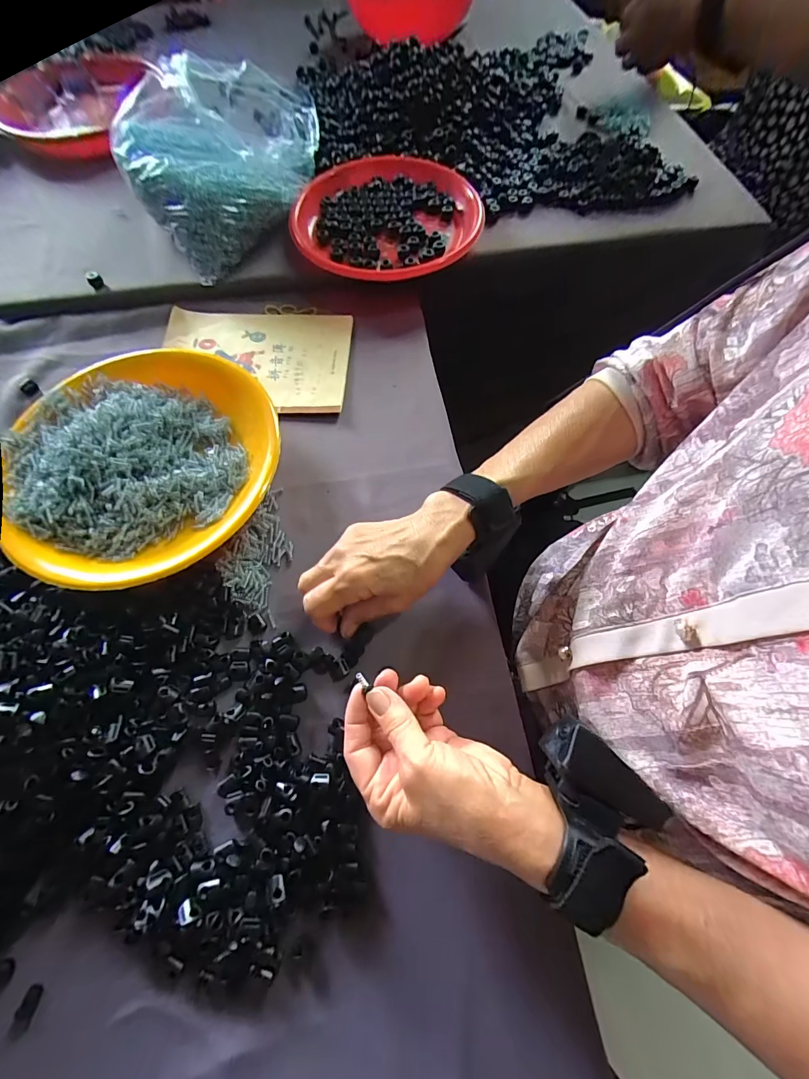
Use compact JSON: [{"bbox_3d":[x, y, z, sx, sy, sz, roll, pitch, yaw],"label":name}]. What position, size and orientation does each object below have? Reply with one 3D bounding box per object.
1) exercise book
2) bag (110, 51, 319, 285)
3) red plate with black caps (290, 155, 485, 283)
[{"bbox_3d":[-0.166,-0.200,0.437,0.207,0.005,0.143,1,67,2],"label":"exercise book"},{"bbox_3d":[-0.225,-0.484,0.483,0.233,0.130,0.291,-33,70,-11],"label":"bag"},{"bbox_3d":[-0.020,-0.379,0.484,0.214,0.044,0.211,-1,67,1],"label":"red plate with black caps"}]

